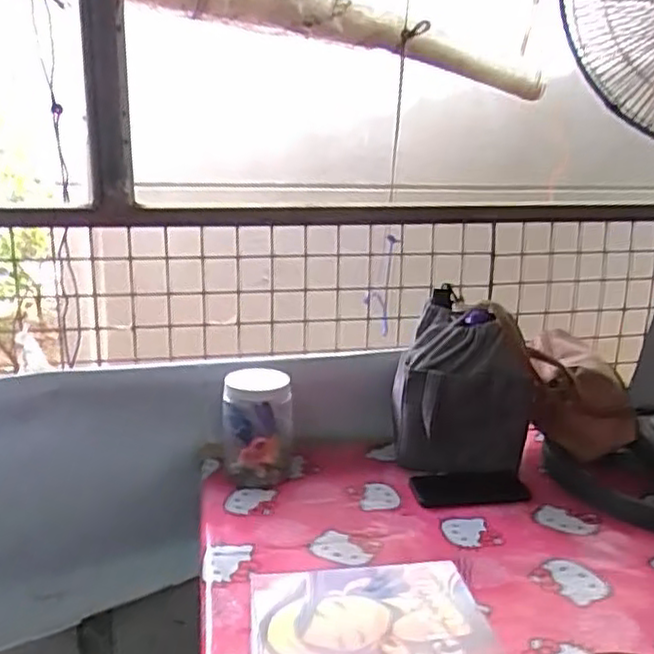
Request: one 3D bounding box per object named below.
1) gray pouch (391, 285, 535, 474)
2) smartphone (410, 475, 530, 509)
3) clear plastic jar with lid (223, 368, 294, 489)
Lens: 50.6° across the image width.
[{"bbox_3d":[0.215,0.097,1.113,0.207,0.247,0.138,3,16,11],"label":"gray pouch"},{"bbox_3d":[0.212,0.241,1.026,0.167,0.011,0.087,-1,15,-3],"label":"smartphone"},{"bbox_3d":[-0.105,0.153,1.054,0.105,0.154,0.090,-1,15,-4],"label":"clear plastic jar with lid"}]

